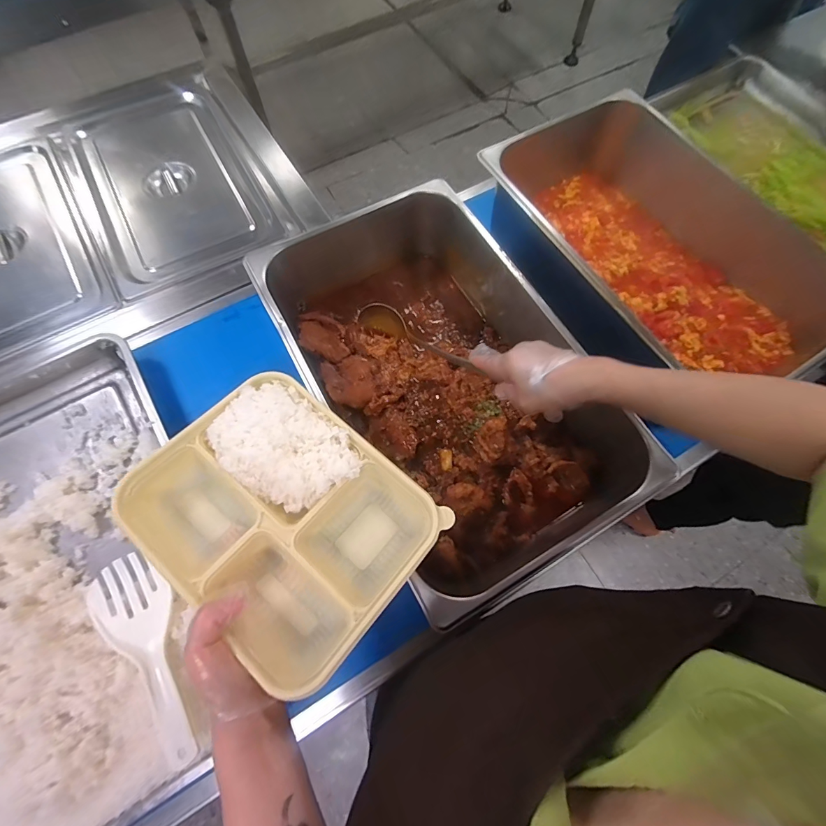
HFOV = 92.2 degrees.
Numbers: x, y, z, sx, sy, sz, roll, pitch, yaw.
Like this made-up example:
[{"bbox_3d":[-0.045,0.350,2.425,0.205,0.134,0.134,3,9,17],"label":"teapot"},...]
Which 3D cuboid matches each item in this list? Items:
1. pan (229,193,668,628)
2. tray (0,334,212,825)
[{"bbox_3d":[0.032,-0.051,0.534,0.308,0.157,0.512,-28,71,-10],"label":"pan"},{"bbox_3d":[-0.455,0.198,0.480,0.390,0.068,0.567,-26,71,-10],"label":"tray"}]

